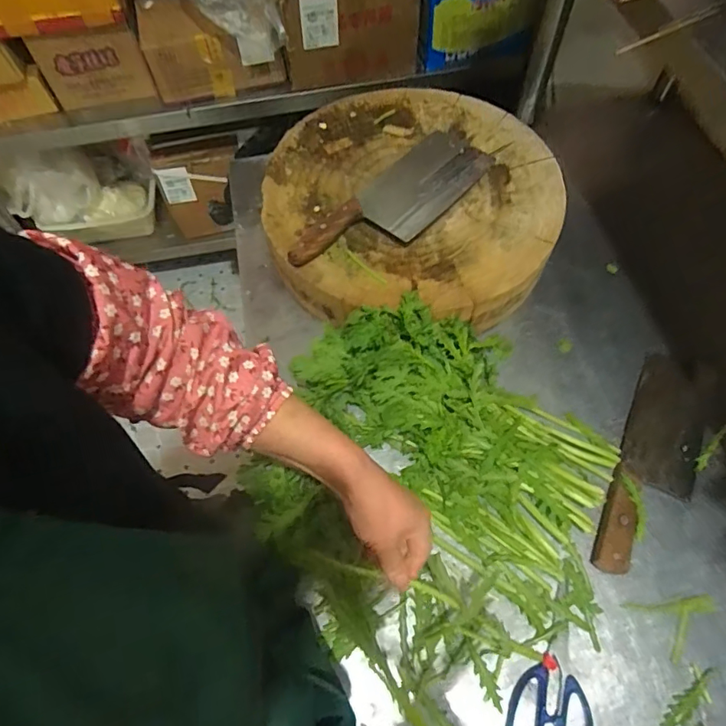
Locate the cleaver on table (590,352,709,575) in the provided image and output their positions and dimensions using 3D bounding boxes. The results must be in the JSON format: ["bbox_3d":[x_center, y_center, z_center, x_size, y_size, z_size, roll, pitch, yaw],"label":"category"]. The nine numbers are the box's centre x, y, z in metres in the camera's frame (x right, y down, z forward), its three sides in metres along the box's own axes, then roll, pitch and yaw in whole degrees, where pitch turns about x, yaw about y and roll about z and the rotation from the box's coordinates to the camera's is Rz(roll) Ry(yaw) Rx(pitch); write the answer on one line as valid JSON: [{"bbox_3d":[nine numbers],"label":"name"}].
[{"bbox_3d":[0.346,0.114,0.579,0.084,0.025,0.289,25,66,13],"label":"cleaver on table"}]

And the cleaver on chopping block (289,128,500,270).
[{"bbox_3d":[0.042,-0.216,0.661,0.318,0.025,0.105,-42,70,-18],"label":"cleaver on chopping block"}]

